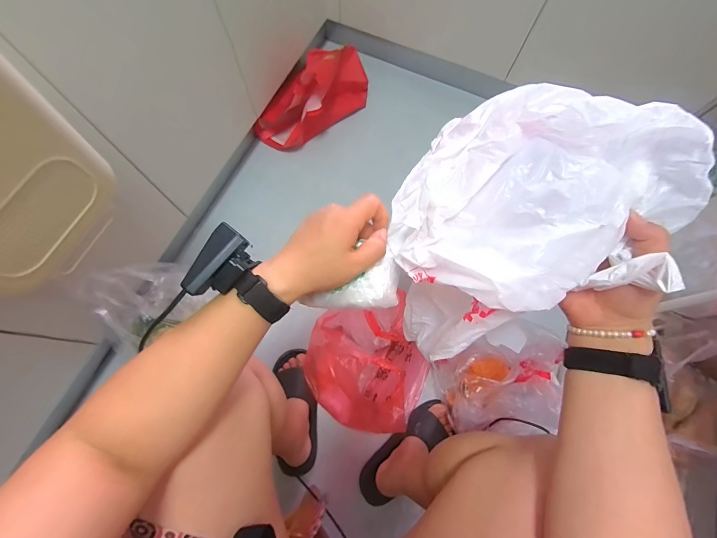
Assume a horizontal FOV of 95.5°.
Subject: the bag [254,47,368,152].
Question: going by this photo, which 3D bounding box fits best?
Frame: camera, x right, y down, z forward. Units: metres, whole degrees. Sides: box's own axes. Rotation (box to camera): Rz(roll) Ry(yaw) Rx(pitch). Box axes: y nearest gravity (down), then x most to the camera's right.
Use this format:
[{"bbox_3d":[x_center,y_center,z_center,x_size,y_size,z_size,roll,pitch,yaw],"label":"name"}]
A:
[{"bbox_3d":[-0.146,-0.552,1.026,0.185,0.212,0.370,37,74,10],"label":"bag"}]

